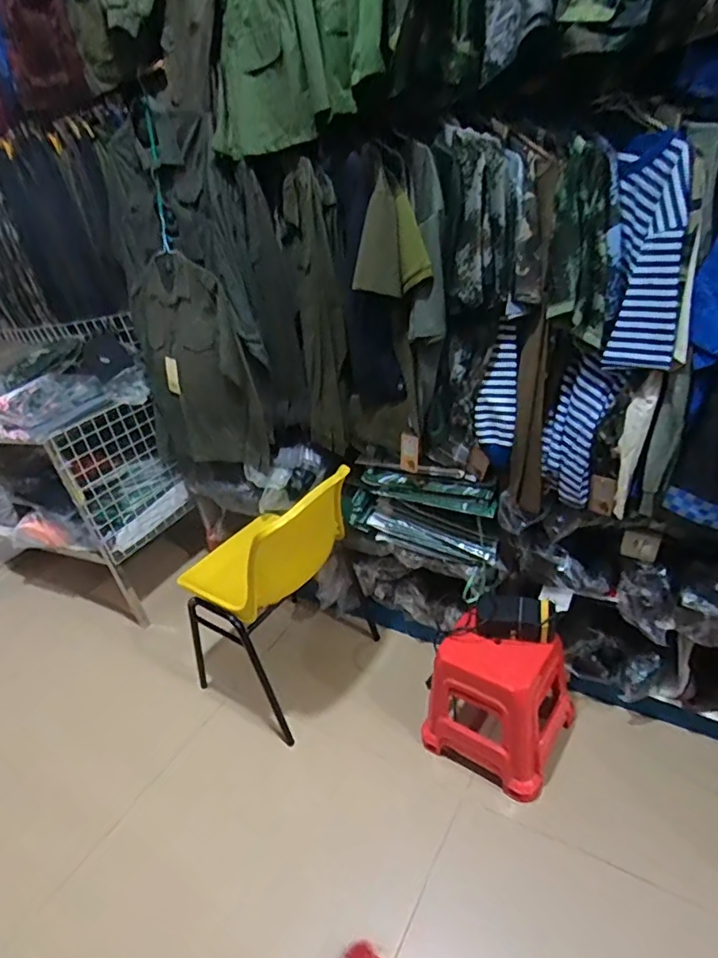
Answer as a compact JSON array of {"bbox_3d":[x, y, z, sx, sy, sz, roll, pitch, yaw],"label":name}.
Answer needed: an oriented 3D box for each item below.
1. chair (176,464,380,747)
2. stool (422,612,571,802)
[{"bbox_3d":[-0.274,0.290,1.725,0.463,0.662,0.479,16,38,34],"label":"chair"},{"bbox_3d":[0.377,0.564,1.527,0.329,0.358,0.318,16,38,34],"label":"stool"}]

